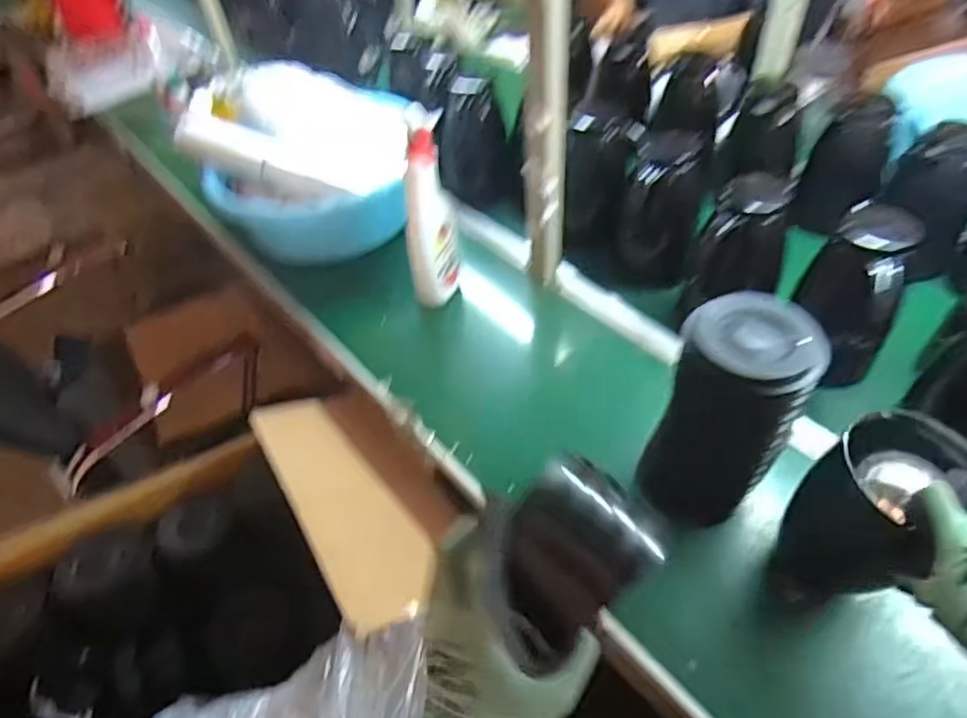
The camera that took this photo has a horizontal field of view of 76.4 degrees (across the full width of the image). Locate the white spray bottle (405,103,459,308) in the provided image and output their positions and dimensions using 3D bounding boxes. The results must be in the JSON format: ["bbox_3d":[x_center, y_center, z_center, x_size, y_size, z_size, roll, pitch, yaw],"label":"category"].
[{"bbox_3d":[-0.077,-0.200,0.884,0.078,0.299,0.067,-11,48,-3],"label":"white spray bottle"}]

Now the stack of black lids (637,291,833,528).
[{"bbox_3d":[0.256,0.067,0.656,0.123,0.261,0.113,25,55,25],"label":"stack of black lids"}]

